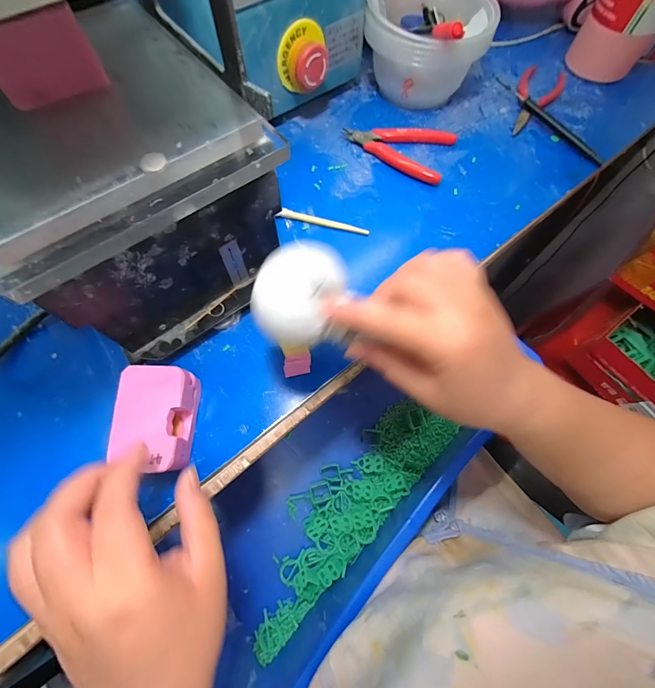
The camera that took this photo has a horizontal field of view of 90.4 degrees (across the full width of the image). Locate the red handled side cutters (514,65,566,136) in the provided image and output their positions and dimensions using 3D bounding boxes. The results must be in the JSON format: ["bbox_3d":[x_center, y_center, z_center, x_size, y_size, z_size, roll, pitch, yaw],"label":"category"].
[{"bbox_3d":[0.247,-0.294,0.391,0.051,0.015,0.121,30,71,11],"label":"red handled side cutters"}]

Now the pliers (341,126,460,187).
[{"bbox_3d":[0.083,-0.228,0.364,0.120,0.015,0.072,30,71,11],"label":"pliers"}]

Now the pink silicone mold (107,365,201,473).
[{"bbox_3d":[-0.123,0.055,0.232,0.046,0.033,0.070,2,68,1],"label":"pink silicone mold"}]

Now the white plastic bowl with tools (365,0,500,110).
[{"bbox_3d":[0.113,-0.340,0.367,0.120,0.092,0.114,0,68,0],"label":"white plastic bowl with tools"}]

